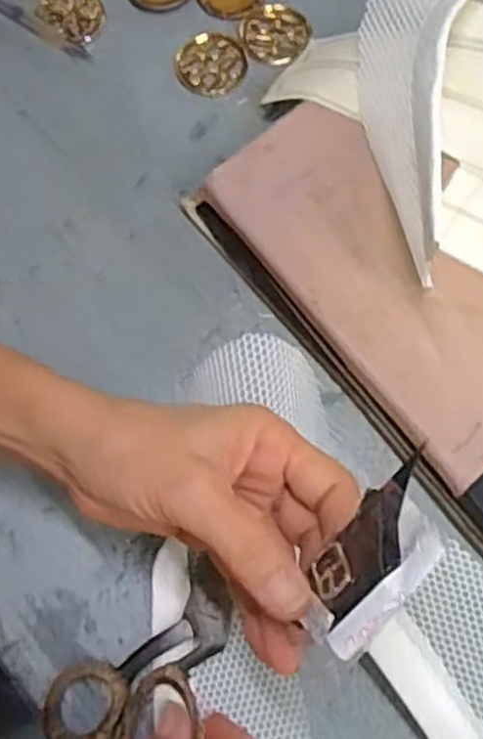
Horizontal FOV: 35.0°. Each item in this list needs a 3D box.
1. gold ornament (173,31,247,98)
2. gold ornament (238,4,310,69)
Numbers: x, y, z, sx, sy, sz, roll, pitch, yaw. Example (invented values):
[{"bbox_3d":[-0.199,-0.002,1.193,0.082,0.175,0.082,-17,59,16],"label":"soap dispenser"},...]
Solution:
[{"bbox_3d":[-0.020,-0.201,0.503,0.046,0.005,0.044,-17,74,-4],"label":"gold ornament"},{"bbox_3d":[0.023,-0.224,0.509,0.045,0.005,0.044,0,75,1],"label":"gold ornament"}]

